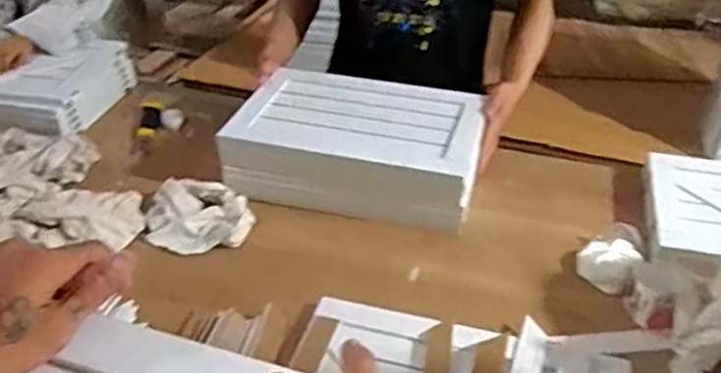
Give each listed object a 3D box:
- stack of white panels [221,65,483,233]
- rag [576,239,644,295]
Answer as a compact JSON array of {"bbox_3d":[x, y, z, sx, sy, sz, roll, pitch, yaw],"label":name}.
[{"bbox_3d":[-0.008,-0.075,1.243,0.404,0.115,0.361,9,35,10],"label":"stack of white panels"},{"bbox_3d":[0.378,0.117,1.058,0.094,0.051,0.102,21,39,26],"label":"rag"}]

